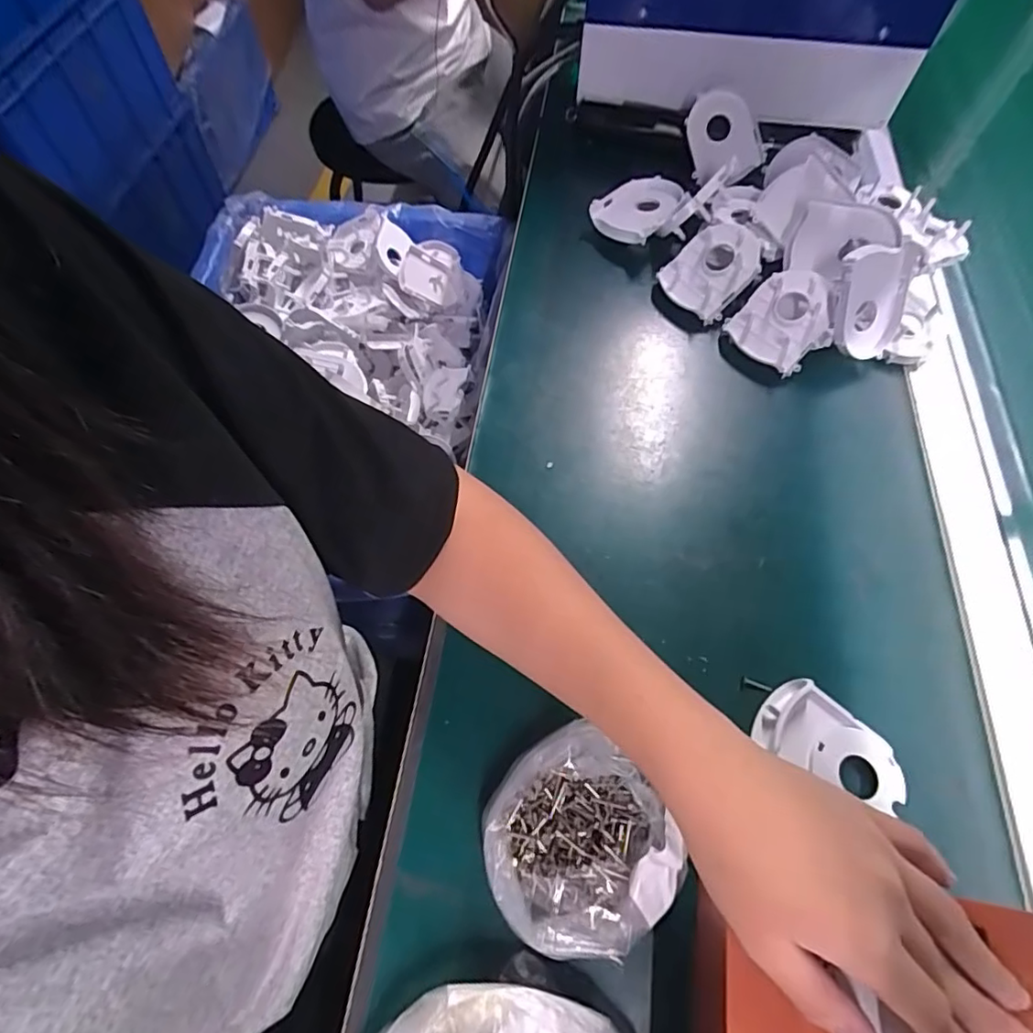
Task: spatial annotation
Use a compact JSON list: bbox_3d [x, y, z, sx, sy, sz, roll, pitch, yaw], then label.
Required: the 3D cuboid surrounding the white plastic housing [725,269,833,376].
[{"bbox_3d":[0.224,-0.163,0.473,0.074,0.025,0.074,-1,87,22],"label":"white plastic housing"}]

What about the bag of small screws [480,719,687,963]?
[{"bbox_3d":[0.031,0.174,0.300,0.092,0.031,0.096,-37,69,-18],"label":"bag of small screws"}]

